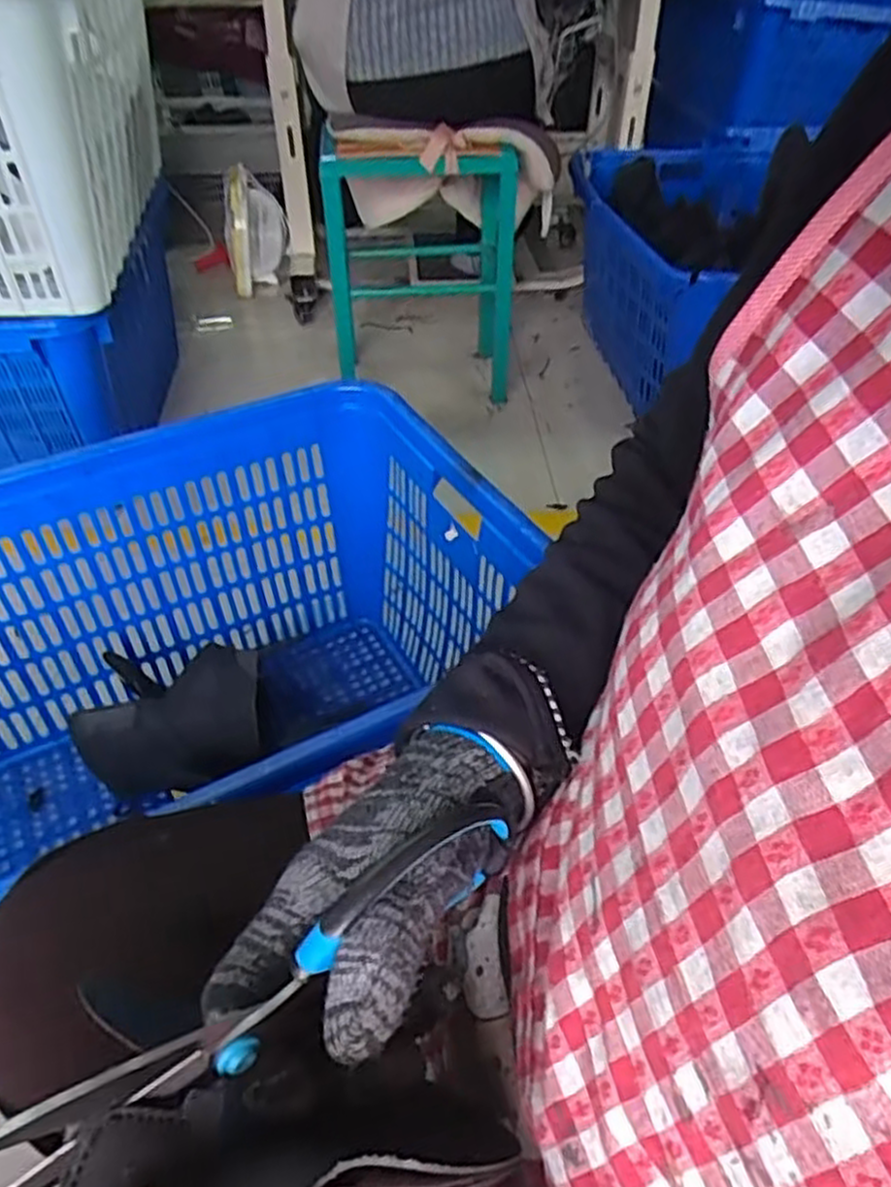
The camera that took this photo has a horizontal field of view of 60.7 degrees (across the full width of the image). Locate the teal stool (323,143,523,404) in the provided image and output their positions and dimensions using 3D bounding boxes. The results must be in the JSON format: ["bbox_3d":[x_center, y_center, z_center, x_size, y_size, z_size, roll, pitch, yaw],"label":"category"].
[{"bbox_3d":[-0.048,-0.664,1.517,0.357,0.471,0.268,1,44,-1],"label":"teal stool"}]

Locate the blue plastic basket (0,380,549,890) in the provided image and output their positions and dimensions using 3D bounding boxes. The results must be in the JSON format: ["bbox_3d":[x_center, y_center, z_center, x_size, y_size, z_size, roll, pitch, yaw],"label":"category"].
[{"bbox_3d":[-0.284,0.132,0.824,0.701,0.399,0.486,-23,49,-23],"label":"blue plastic basket"}]

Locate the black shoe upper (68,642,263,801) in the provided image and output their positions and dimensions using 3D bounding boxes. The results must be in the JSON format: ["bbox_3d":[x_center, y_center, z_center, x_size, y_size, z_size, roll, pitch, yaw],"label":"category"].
[{"bbox_3d":[-0.318,0.142,0.879,0.197,0.025,0.161,-4,68,-12],"label":"black shoe upper"}]

